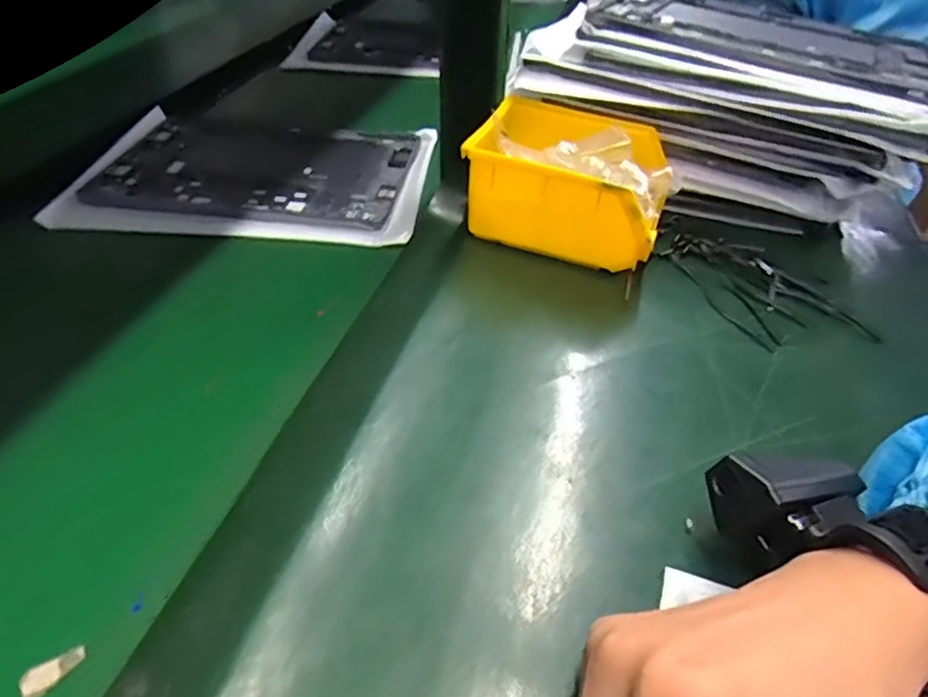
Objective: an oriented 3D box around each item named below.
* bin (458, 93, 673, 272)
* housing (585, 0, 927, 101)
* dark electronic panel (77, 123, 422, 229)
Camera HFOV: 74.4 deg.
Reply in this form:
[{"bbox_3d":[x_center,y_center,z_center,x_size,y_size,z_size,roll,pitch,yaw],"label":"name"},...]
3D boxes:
[{"bbox_3d":[0.080,-0.122,0.457,0.138,0.080,0.110,16,44,13],"label":"bin"},{"bbox_3d":[0.252,-0.266,0.510,0.254,0.018,0.183,21,46,19],"label":"housing"},{"bbox_3d":[-0.178,-0.162,0.546,0.254,0.006,0.168,7,43,4],"label":"dark electronic panel"}]

